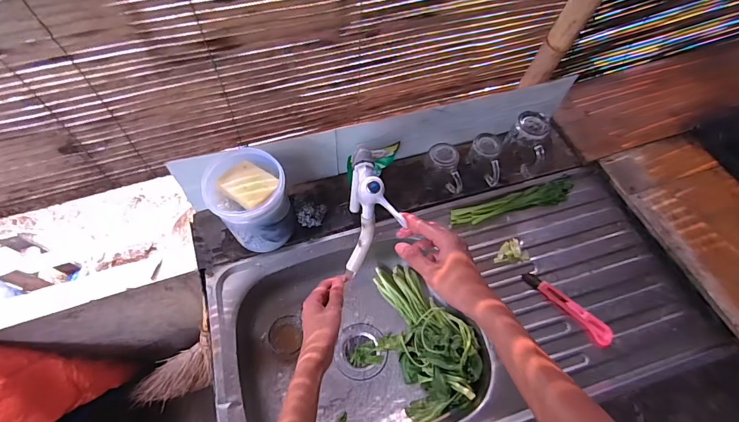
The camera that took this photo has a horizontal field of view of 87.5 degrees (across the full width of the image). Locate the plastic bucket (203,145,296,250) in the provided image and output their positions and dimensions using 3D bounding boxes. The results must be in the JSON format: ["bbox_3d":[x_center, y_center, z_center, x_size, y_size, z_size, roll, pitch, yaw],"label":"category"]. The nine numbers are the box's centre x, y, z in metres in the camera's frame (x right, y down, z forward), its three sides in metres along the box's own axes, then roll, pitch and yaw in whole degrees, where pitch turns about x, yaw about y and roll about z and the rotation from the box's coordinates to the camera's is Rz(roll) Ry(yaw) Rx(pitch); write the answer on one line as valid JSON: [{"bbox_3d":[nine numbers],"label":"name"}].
[{"bbox_3d":[-0.213,-0.013,0.706,0.122,0.162,0.123,0,60,-1],"label":"plastic bucket"}]

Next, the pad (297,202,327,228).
[{"bbox_3d":[-0.114,0.012,0.776,0.059,0.049,0.051,-10,61,-7],"label":"pad"}]

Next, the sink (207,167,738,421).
[{"bbox_3d":[0.142,0.218,0.744,0.840,0.179,0.390,-12,61,-8],"label":"sink"}]

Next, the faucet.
[{"bbox_3d":[-0.008,-0.013,0.599,0.073,0.165,0.154,-8,60,-6],"label":"faucet"}]

